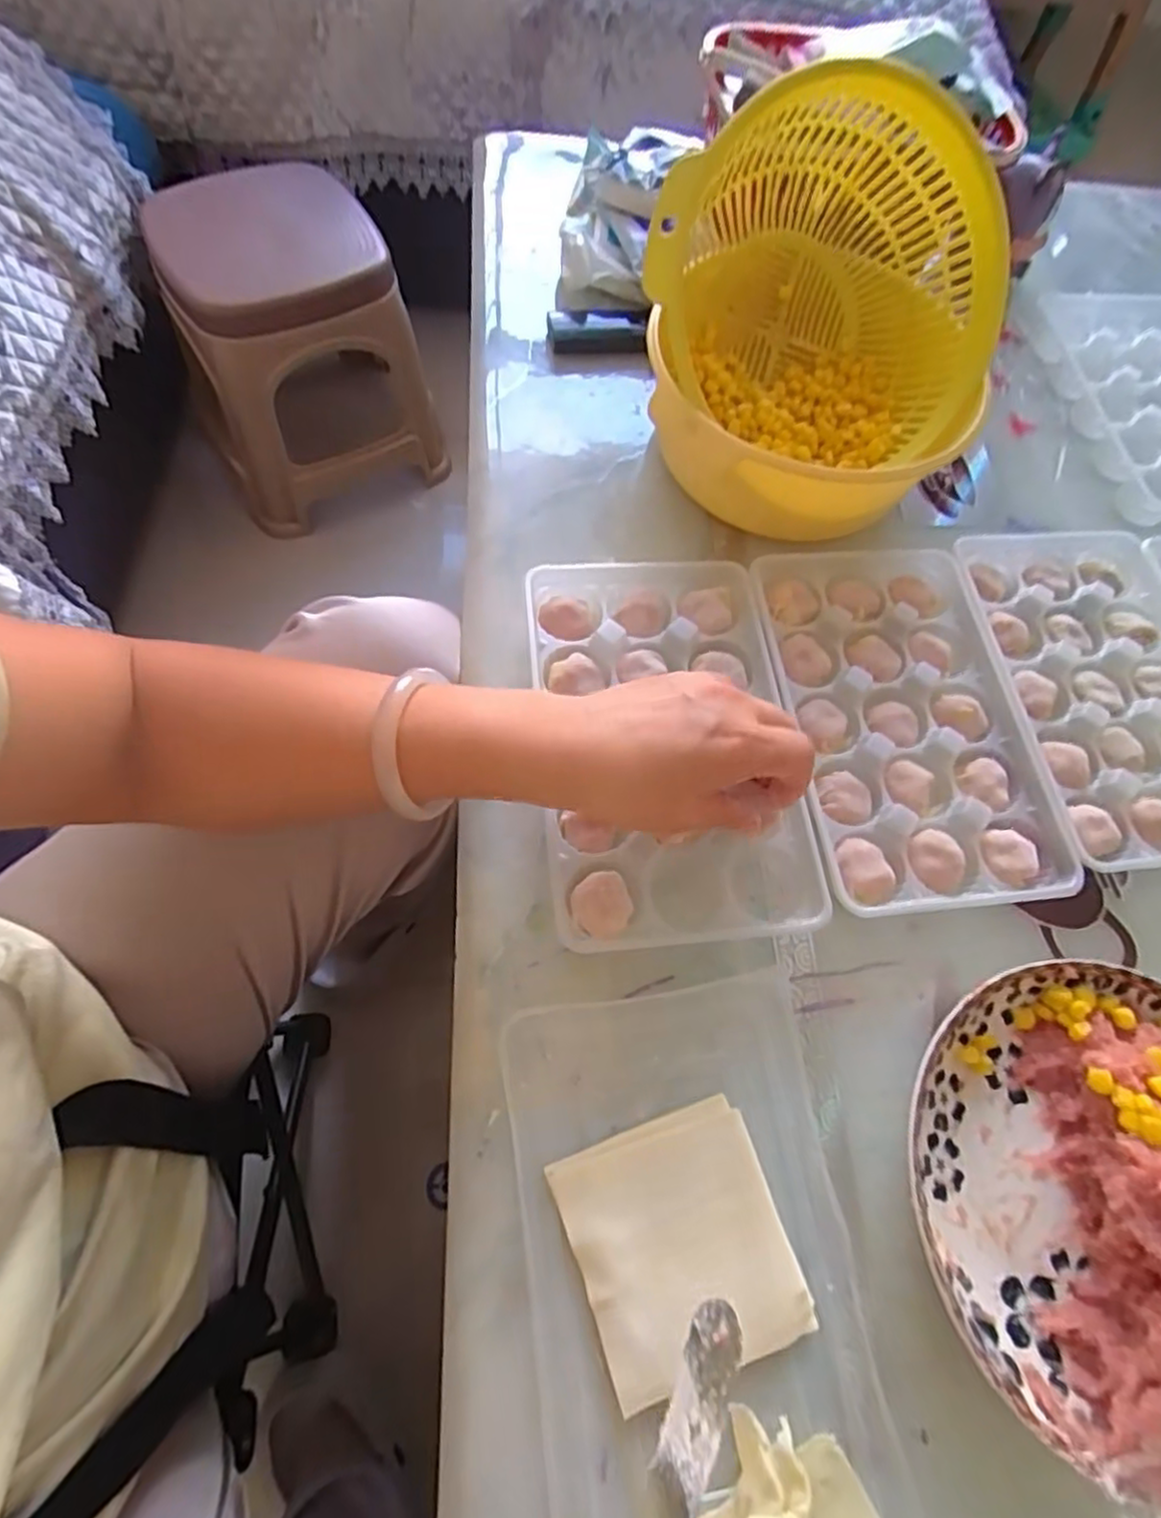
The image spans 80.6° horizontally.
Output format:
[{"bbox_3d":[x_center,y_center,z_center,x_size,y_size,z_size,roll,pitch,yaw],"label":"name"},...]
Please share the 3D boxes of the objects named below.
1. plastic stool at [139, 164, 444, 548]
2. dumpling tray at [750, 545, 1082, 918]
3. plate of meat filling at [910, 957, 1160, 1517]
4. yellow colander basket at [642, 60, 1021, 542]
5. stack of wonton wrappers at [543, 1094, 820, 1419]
[{"bbox_3d":[-0.353,-0.522,0.895,0.274,0.292,0.257,-16,69,-12],"label":"plastic stool"},{"bbox_3d":[0.190,-0.027,0.399,0.139,0.022,0.225,-7,65,-5],"label":"dumpling tray"},{"bbox_3d":[0.237,0.183,0.298,0.197,0.057,0.174,-19,66,-11],"label":"plate of meat filling"},{"bbox_3d":[0.148,-0.260,0.418,0.208,0.153,0.222,28,67,6],"label":"yellow colander basket"},{"bbox_3d":[0.043,0.208,0.294,0.089,0.009,0.092,-17,66,-10],"label":"stack of wonton wrappers"}]

